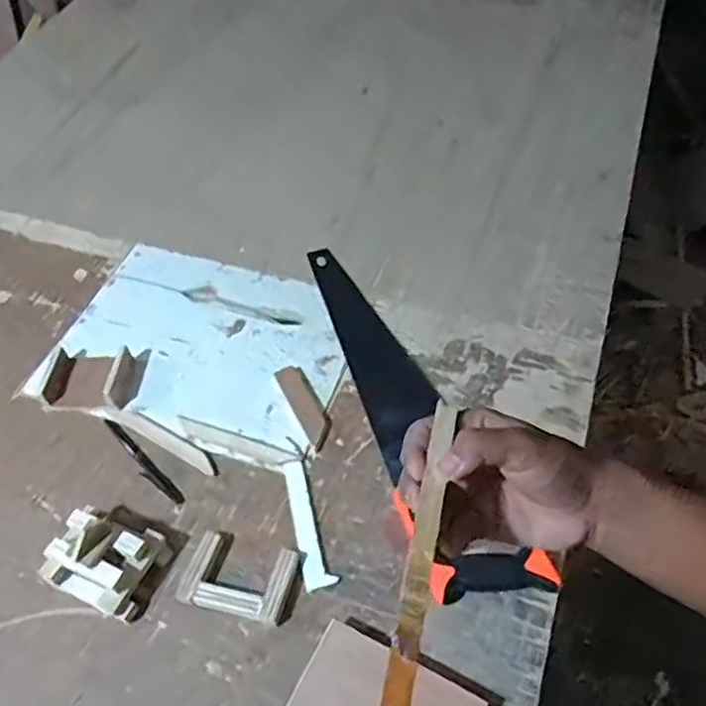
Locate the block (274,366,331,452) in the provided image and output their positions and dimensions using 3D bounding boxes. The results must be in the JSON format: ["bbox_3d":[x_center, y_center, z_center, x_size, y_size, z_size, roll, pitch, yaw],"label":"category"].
[{"bbox_3d":[-0.056,0.059,0.782,0.033,0.006,0.119,-23,54,-13],"label":"block"}]

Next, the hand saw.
[{"bbox_3d":[0.045,0.048,0.767,0.115,0.021,0.516,-20,54,-12],"label":"hand saw"}]

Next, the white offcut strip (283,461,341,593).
[{"bbox_3d":[-0.047,0.174,0.692,0.029,0.005,0.139,-13,53,-6],"label":"white offcut strip"}]

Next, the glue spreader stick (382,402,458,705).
[{"bbox_3d":[0.034,0.118,0.352,0.015,0.008,0.222,9,46,10],"label":"glue spreader stick"}]

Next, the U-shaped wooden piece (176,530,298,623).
[{"bbox_3d":[-0.114,0.218,0.655,0.105,0.012,0.071,9,54,11],"label":"U-shaped wooden piece"}]

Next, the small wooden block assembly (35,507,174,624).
[{"bbox_3d":[-0.244,0.197,0.650,0.101,0.061,0.085,18,56,17],"label":"small wooden block assembly"}]

